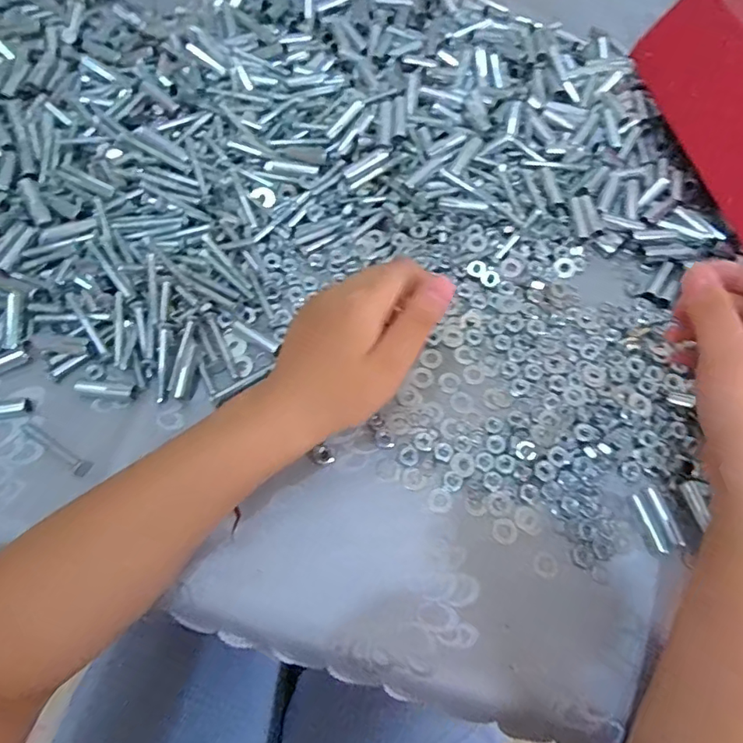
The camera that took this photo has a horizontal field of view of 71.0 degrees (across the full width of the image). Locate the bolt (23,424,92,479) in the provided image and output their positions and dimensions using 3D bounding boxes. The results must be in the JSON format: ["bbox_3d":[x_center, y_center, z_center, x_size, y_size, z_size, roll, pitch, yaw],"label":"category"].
[{"bbox_3d":[-0.204,0.049,0.338,0.055,0.012,0.010,35,70,11],"label":"bolt"}]

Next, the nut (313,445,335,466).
[{"bbox_3d":[-0.031,0.057,0.348,0.014,0.004,0.012,16,68,4],"label":"nut"}]

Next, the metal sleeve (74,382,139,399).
[{"bbox_3d":[-0.182,0.012,0.357,0.043,0.006,0.009,7,67,0],"label":"metal sleeve"}]

